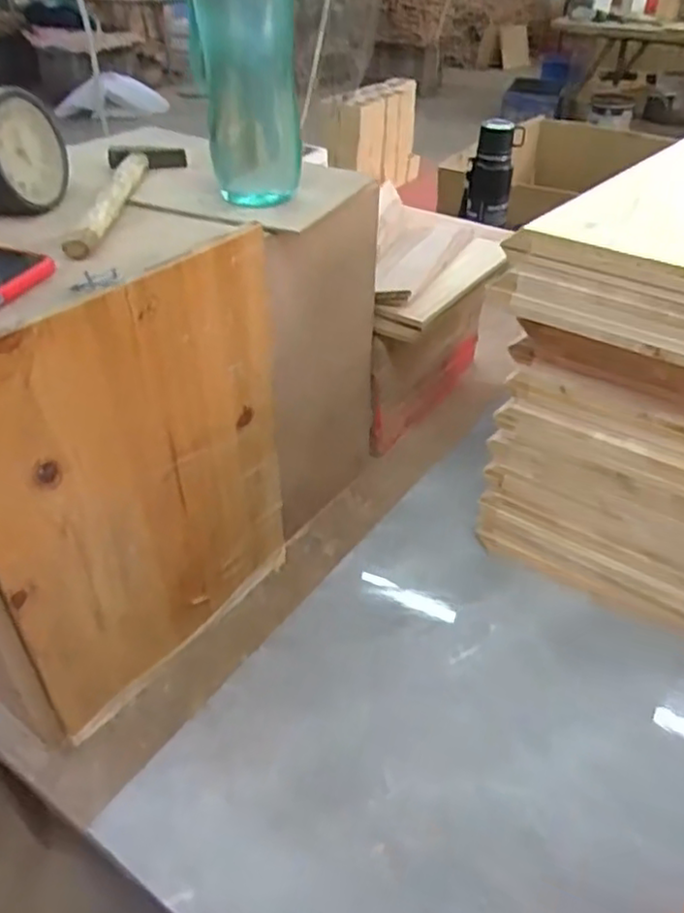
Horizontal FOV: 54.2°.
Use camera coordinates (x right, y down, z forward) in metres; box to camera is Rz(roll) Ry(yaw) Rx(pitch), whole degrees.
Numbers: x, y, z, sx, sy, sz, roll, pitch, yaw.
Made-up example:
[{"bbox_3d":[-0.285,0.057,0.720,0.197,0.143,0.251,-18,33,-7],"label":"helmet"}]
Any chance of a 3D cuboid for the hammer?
[{"bbox_3d":[-0.186,-0.236,0.600,0.075,0.022,0.260,-5,40,-6],"label":"hammer"}]

